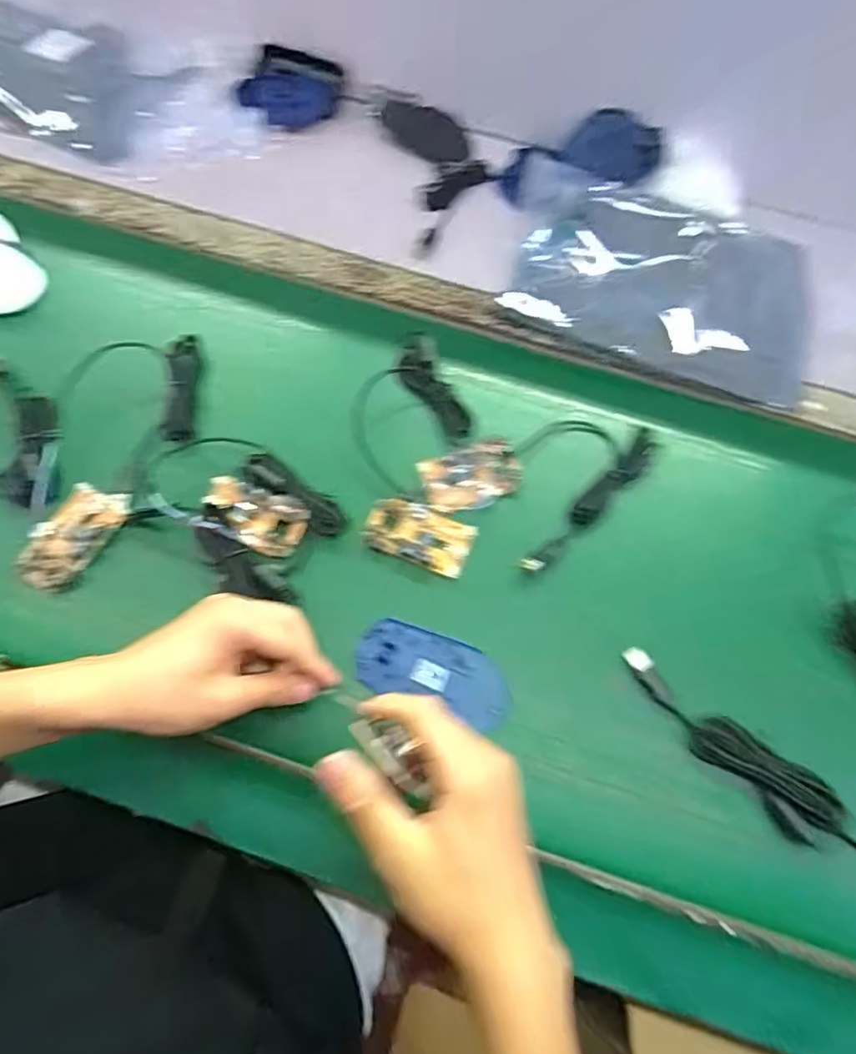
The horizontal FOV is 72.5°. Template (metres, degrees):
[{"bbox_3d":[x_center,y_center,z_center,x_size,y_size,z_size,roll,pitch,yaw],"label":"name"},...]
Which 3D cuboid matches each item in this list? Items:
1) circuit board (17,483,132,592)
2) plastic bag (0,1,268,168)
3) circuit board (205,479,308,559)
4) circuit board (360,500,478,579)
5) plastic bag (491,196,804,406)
[{"bbox_3d":[-0.265,0.006,0.438,0.049,0.013,0.086,31,68,11],"label":"circuit board"},{"bbox_3d":[-0.378,-0.479,0.624,0.387,0.044,0.166,14,66,3],"label":"plastic bag"},{"bbox_3d":[-0.134,-0.008,0.446,0.078,0.017,0.046,20,66,6],"label":"circuit board"},{"bbox_3d":[-0.008,0.007,0.453,0.081,0.009,0.045,19,66,6],"label":"circuit board"},{"bbox_3d":[0.227,-0.234,0.547,0.275,0.051,0.178,16,66,4],"label":"plastic bag"}]

